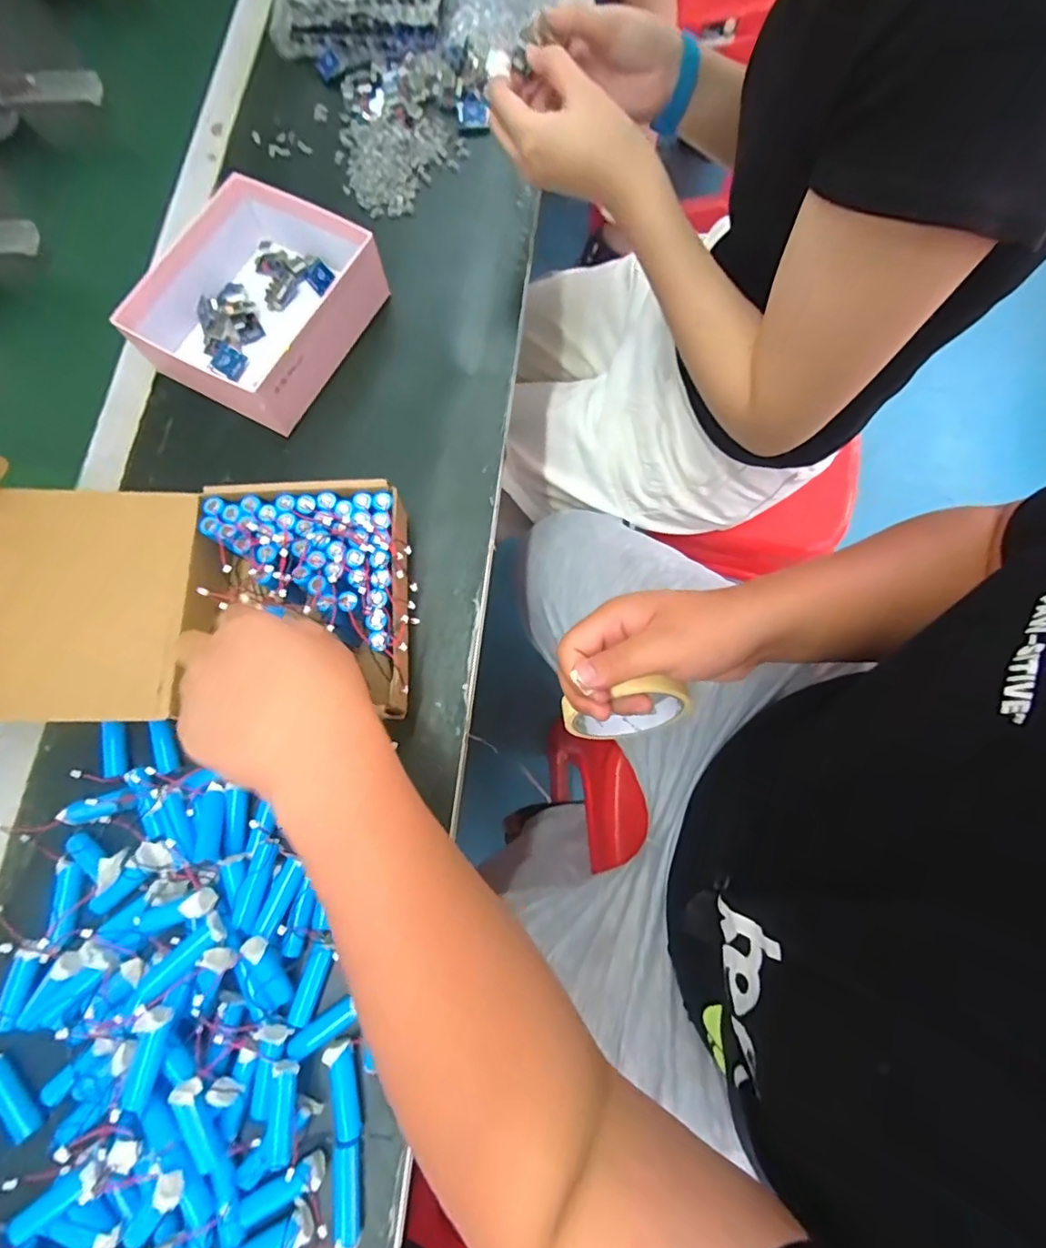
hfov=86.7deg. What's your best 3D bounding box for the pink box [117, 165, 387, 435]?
[{"bbox_3d":[-0.219,-0.269,0.459,0.158,0.053,0.173,27,77,7],"label":"pink box"}]

